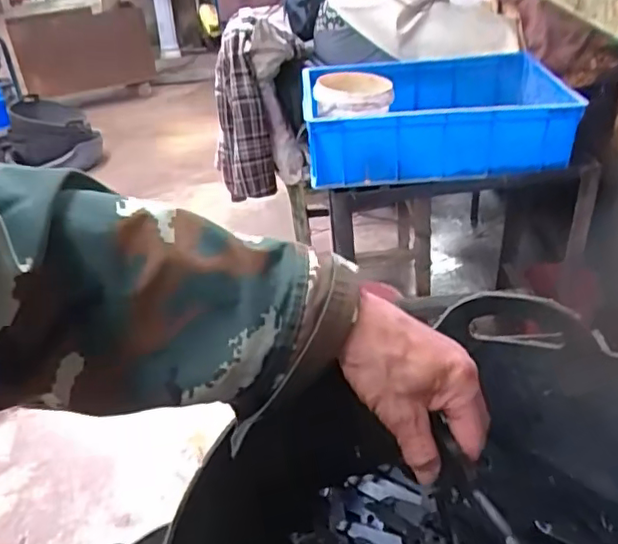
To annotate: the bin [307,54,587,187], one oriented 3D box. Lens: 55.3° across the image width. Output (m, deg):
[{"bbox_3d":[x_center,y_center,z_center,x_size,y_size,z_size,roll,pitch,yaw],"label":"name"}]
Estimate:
[{"bbox_3d":[0.248,-0.327,1.228,0.504,0.150,0.354,-6,33,1],"label":"bin"}]

